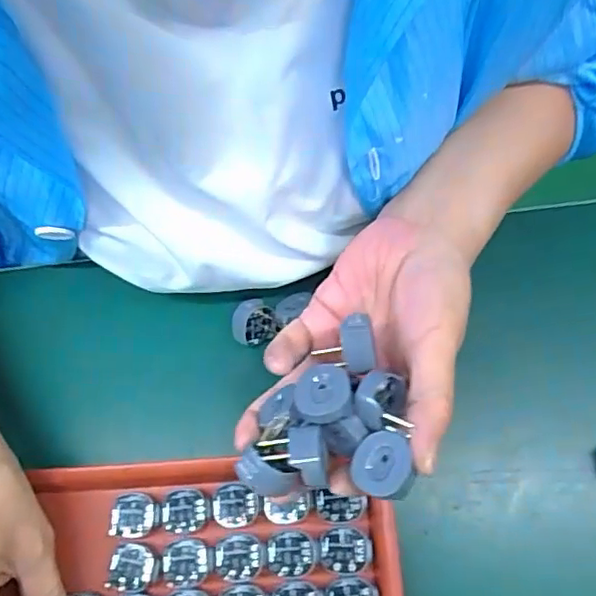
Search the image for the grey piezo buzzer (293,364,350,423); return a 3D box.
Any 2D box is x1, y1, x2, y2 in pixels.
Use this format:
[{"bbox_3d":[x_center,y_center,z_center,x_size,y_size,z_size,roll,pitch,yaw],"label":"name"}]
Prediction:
[{"bbox_3d":[0.013,0.046,0.269,0.025,0.012,0.025,-39,54,-7],"label":"grey piezo buzzer"}]

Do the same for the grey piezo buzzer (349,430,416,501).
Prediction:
[{"bbox_3d":[0.039,0.074,0.259,0.025,0.012,0.029,-14,61,19],"label":"grey piezo buzzer"}]

